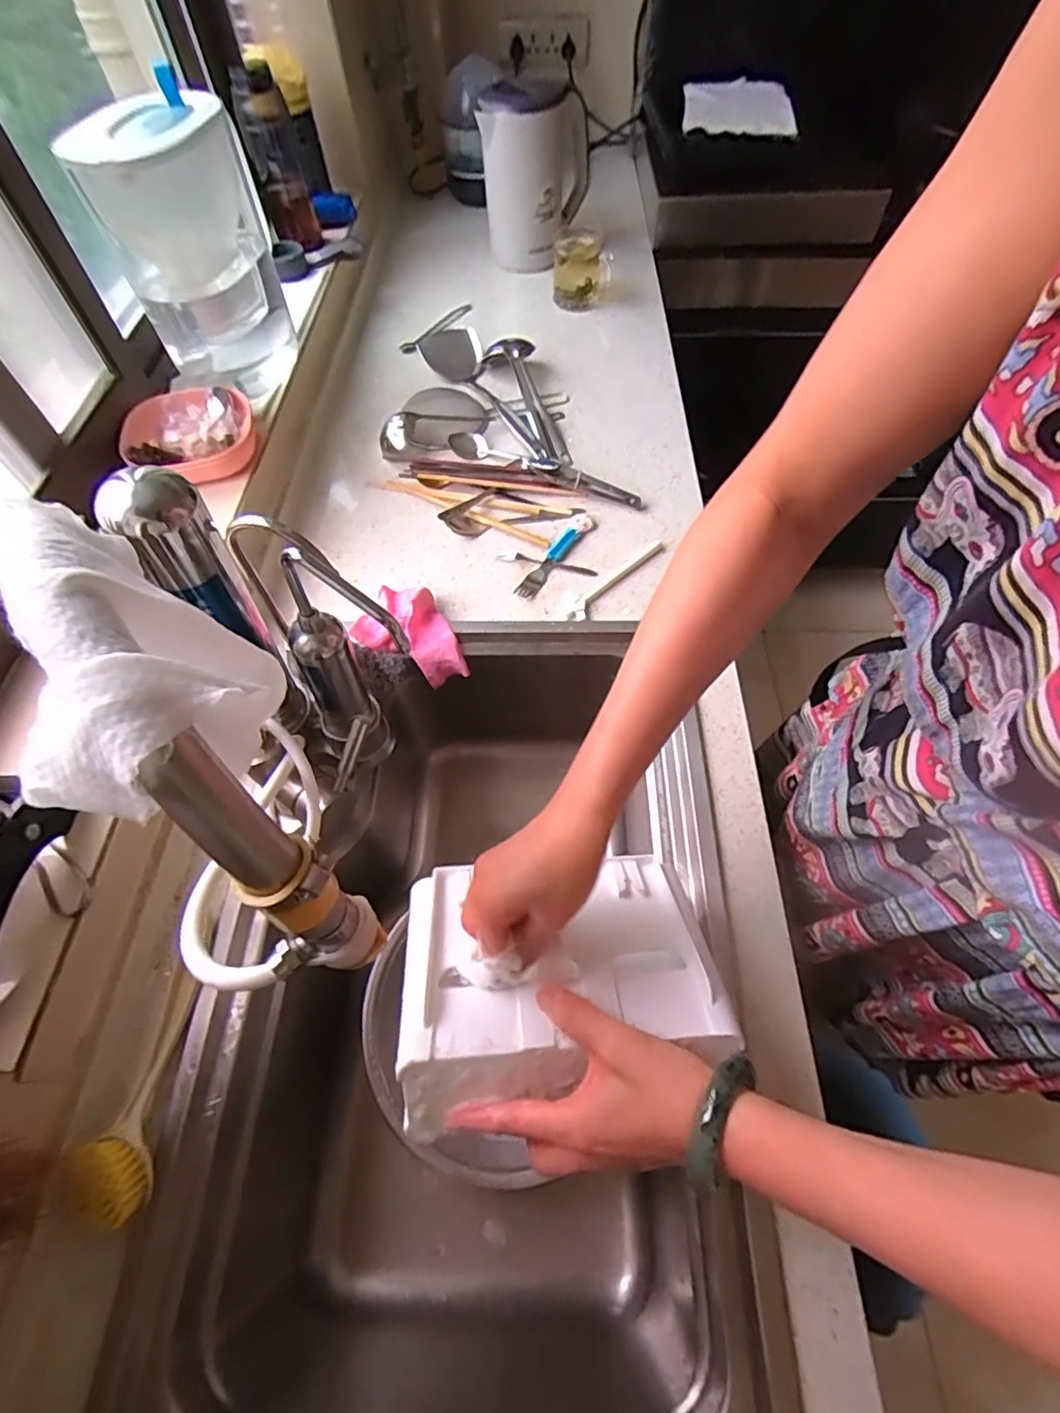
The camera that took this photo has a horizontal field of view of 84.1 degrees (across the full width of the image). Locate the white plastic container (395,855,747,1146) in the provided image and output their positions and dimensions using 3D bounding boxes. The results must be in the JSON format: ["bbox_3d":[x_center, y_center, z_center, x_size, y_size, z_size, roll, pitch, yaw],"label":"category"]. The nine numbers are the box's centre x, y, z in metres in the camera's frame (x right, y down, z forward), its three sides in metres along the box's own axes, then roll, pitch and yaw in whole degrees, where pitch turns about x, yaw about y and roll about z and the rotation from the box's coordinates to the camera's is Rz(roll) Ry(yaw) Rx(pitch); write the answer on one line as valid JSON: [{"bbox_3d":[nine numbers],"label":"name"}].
[{"bbox_3d":[0.017,0.183,0.415,0.211,0.087,0.163,-3,30,-5],"label":"white plastic container"}]

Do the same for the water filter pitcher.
[{"bbox_3d":[-0.398,-0.540,0.716,0.153,0.266,0.236,-6,59,-3],"label":"water filter pitcher"}]

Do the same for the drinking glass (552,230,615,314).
[{"bbox_3d":[0.093,-0.758,1.025,0.100,0.092,0.084,3,59,3],"label":"drinking glass"}]

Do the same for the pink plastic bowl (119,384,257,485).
[{"bbox_3d":[-0.397,-0.319,0.689,0.136,0.042,0.133,-17,60,-9],"label":"pink plastic bowl"}]

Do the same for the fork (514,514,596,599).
[{"bbox_3d":[0.031,-0.188,0.729,0.027,0.008,0.153,29,64,17],"label":"fork"}]

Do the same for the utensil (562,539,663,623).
[{"bbox_3d":[0.103,-0.156,0.710,0.027,0.009,0.174,39,67,21],"label":"utensil"}]

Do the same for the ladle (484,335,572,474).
[{"bbox_3d":[-0.004,-0.445,0.857,0.082,0.052,0.292,-11,60,-5],"label":"ladle"}]

